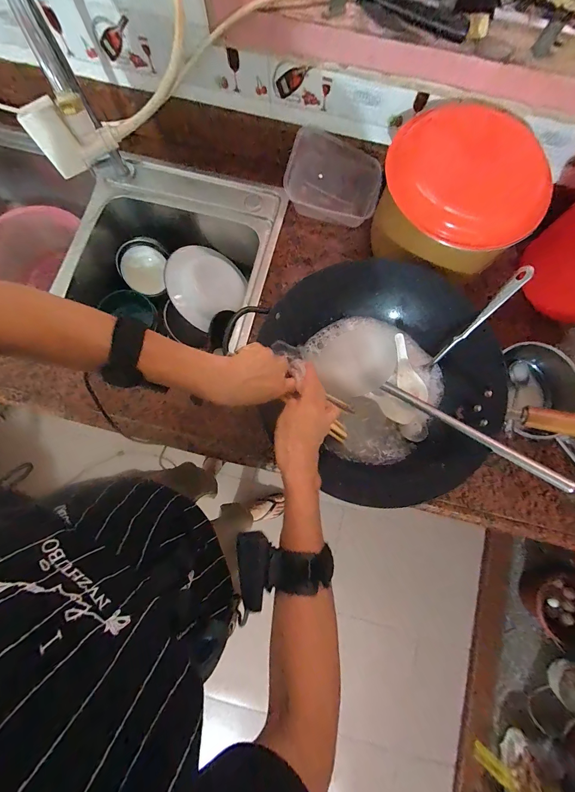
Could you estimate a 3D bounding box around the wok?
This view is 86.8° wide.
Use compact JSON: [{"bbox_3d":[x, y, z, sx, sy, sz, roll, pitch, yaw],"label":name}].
[{"bbox_3d":[0.142,-0.029,0.477,0.344,0.113,0.387,-37,82,-6],"label":"wok"}]

